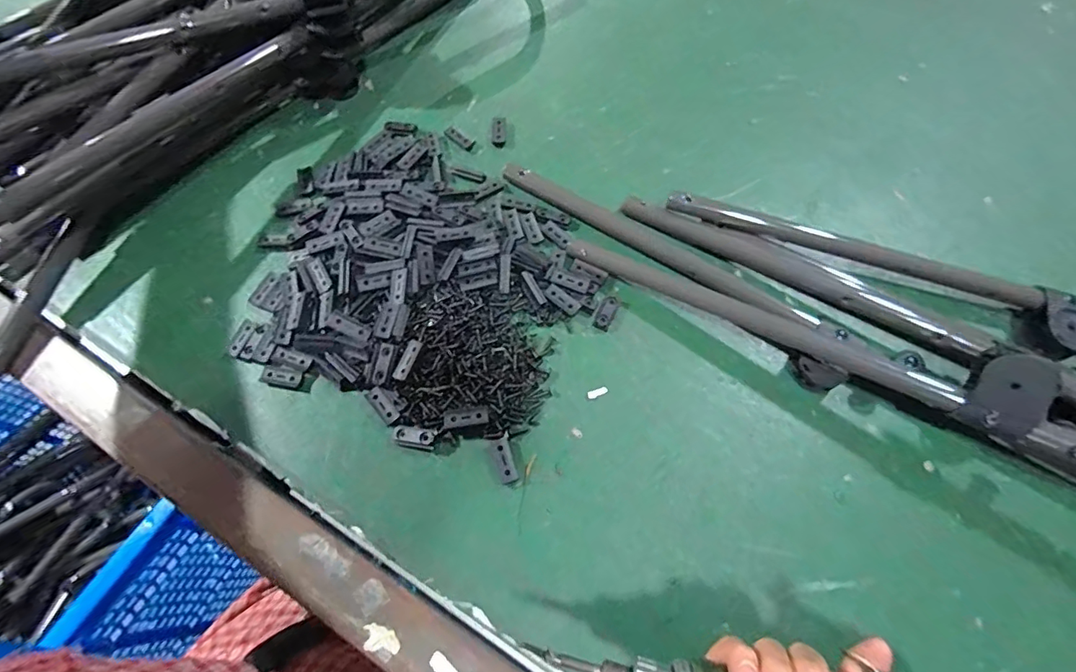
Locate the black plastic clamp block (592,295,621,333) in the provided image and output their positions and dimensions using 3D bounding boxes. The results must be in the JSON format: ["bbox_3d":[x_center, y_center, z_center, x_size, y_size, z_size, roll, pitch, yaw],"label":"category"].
[{"bbox_3d":[0.062,-0.020,0.457,0.015,0.004,0.035,25,68,12],"label":"black plastic clamp block"}]

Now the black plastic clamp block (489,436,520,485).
[{"bbox_3d":[-0.027,0.098,0.398,0.016,0.007,0.036,-19,66,-8],"label":"black plastic clamp block"}]

